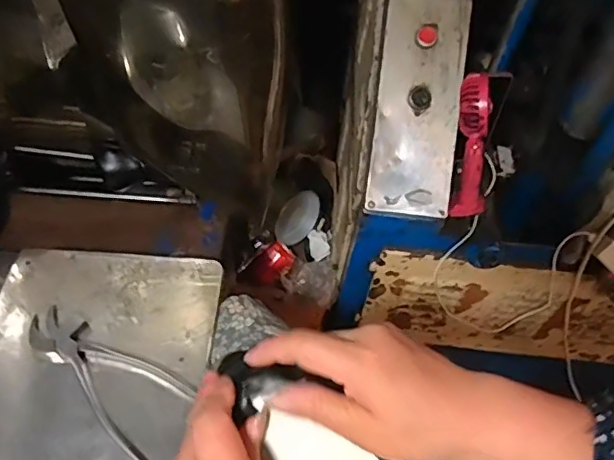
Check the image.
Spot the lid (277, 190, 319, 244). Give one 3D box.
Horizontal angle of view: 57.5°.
[{"bbox_3d":[-0.017,-0.023,1.080,0.074,0.025,0.109,38,89,-16],"label":"lid"}]

